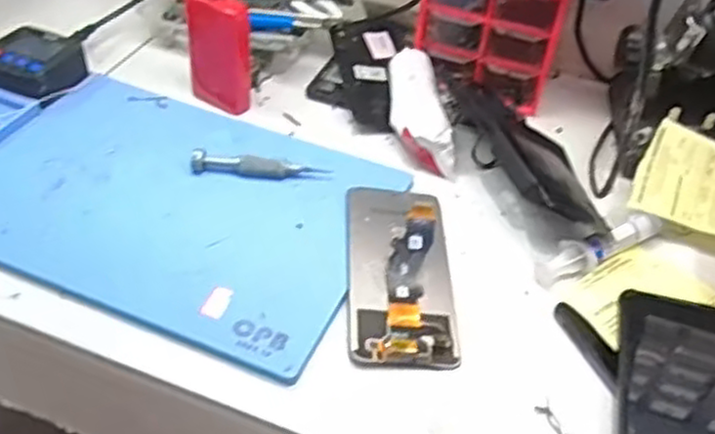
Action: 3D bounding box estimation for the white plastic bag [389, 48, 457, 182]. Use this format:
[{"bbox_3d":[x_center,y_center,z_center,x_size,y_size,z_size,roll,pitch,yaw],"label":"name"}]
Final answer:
[{"bbox_3d":[0.052,-0.096,0.656,0.045,0.026,0.143,-3,44,-8],"label":"white plastic bag"}]

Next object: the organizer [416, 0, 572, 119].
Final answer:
[{"bbox_3d":[0.121,-0.176,0.684,0.127,0.113,0.062,18,45,14],"label":"organizer"}]

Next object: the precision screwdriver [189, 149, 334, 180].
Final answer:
[{"bbox_3d":[-0.077,-0.040,0.588,0.107,0.014,0.014,4,43,-1],"label":"precision screwdriver"}]

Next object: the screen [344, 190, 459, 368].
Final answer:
[{"bbox_3d":[0.032,0.025,0.519,0.074,0.034,0.169,7,43,-8],"label":"screen"}]

